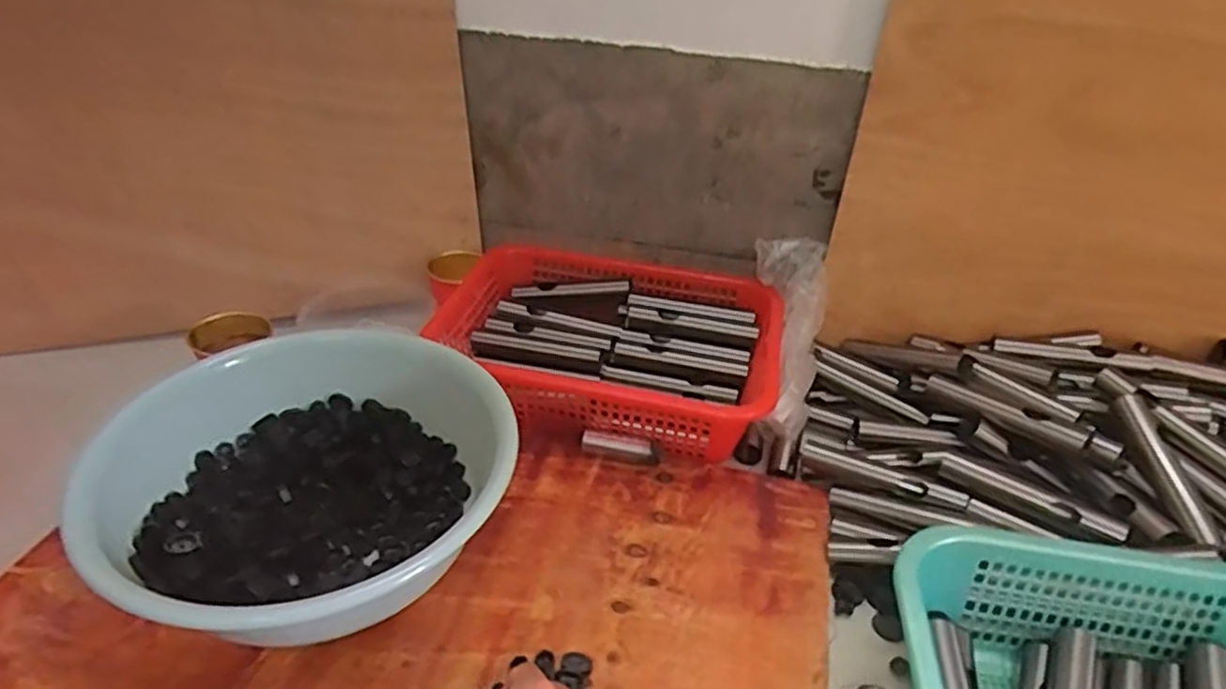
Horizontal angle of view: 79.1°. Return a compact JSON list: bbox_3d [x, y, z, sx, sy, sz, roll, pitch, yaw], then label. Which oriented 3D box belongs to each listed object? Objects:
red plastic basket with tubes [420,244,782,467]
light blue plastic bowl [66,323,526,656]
[{"bbox_3d":[-0.001,-0.001,0.785,0.337,0.078,0.245,8,36,7],"label":"red plastic basket with tubes"},{"bbox_3d":[-0.227,0.108,0.571,0.280,0.096,0.288,2,35,-1],"label":"light blue plastic bowl"}]

